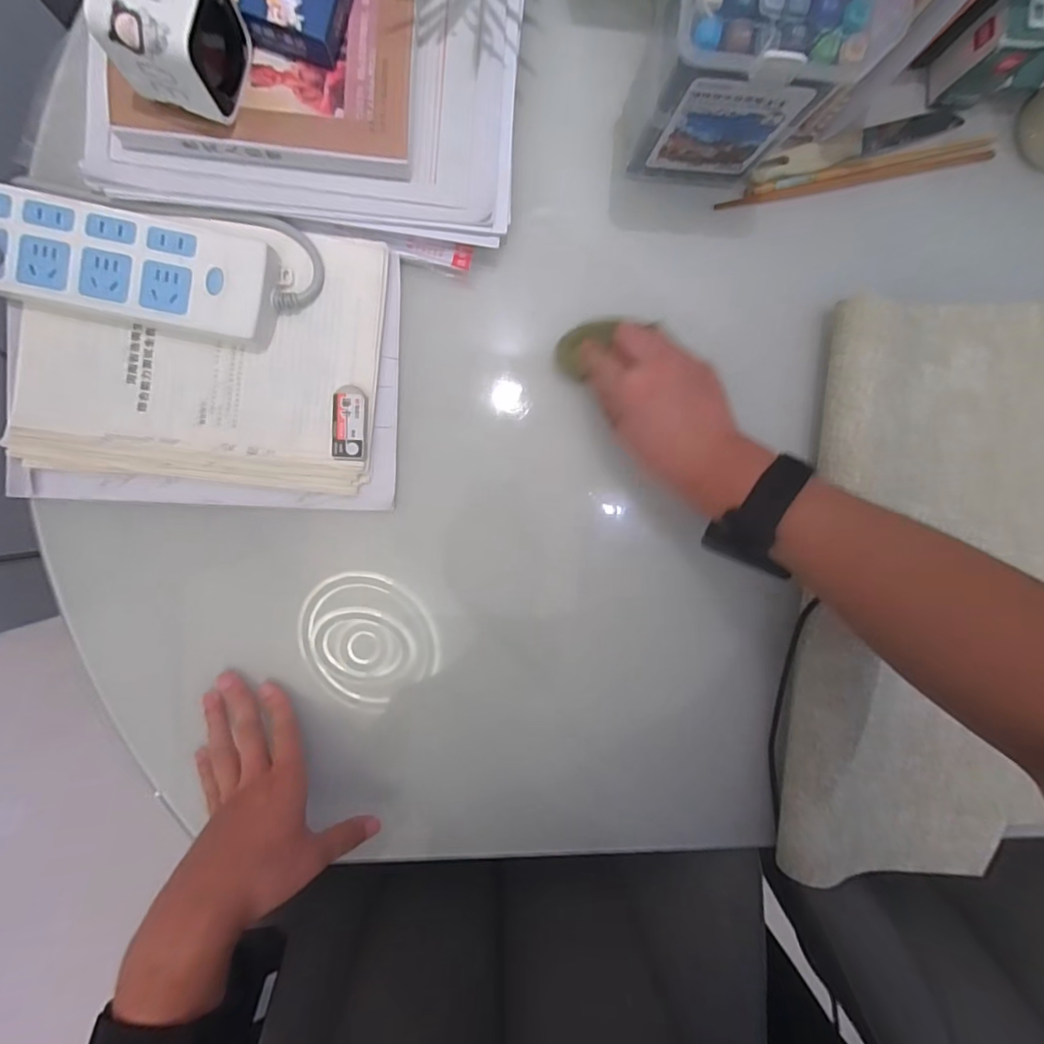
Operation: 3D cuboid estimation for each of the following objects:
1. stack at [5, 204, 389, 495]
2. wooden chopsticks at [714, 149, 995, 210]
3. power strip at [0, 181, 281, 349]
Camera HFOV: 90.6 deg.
[{"bbox_3d":[-0.251,-0.131,0.404,0.266,0.022,0.197,6,94,-6],"label":"stack"},{"bbox_3d":[0.295,-0.303,0.457,0.256,0.006,0.011,-12,96,-4],"label":"wooden chopsticks"},{"bbox_3d":[-0.297,-0.189,0.384,0.224,0.033,0.077,10,94,-6],"label":"power strip"}]

